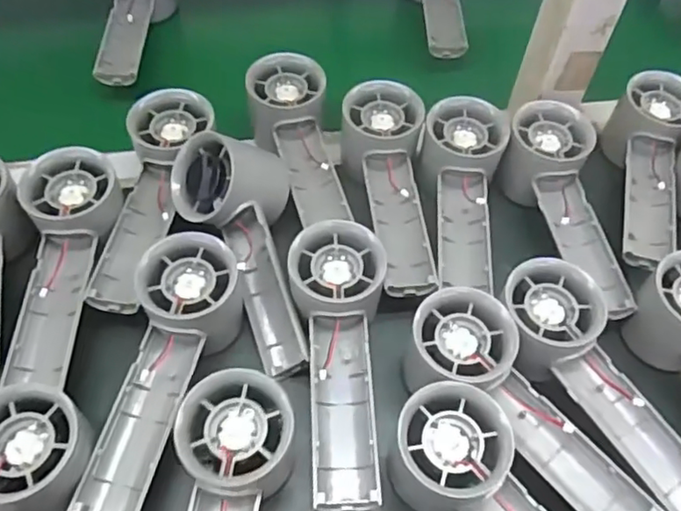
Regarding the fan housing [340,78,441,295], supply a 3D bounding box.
[{"bbox_3d":[0.037,-0.043,0.426,0.054,0.041,0.153,-6,70,-7],"label":"fan housing"}]

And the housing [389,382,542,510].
[{"bbox_3d":[0.087,0.137,0.301,0.063,0.033,0.157,-37,79,-24],"label":"housing"}]

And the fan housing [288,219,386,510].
[{"bbox_3d":[-0.001,0.055,0.340,0.055,0.037,0.158,0,57,-3],"label":"fan housing"}]

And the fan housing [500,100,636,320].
[{"bbox_3d":[0.150,-0.034,0.417,0.059,0.051,0.154,-2,57,-4],"label":"fan housing"}]

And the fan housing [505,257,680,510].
[{"bbox_3d":[0.146,0.076,0.345,0.053,0.036,0.156,-28,75,-20],"label":"fan housing"}]

